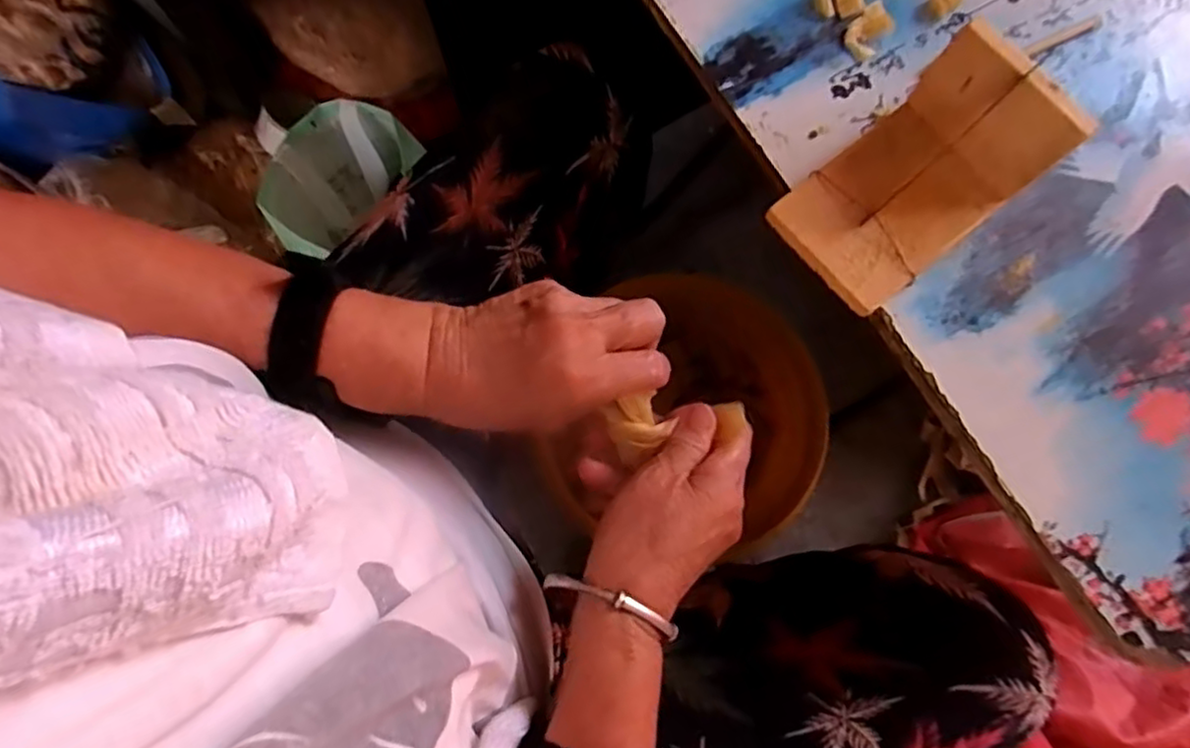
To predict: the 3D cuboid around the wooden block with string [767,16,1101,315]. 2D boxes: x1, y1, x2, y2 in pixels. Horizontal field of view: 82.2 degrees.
[{"bbox_3d":[0.157,-0.096,0.330,0.121,0.063,0.075,-39,81,-7],"label":"wooden block with string"}]

